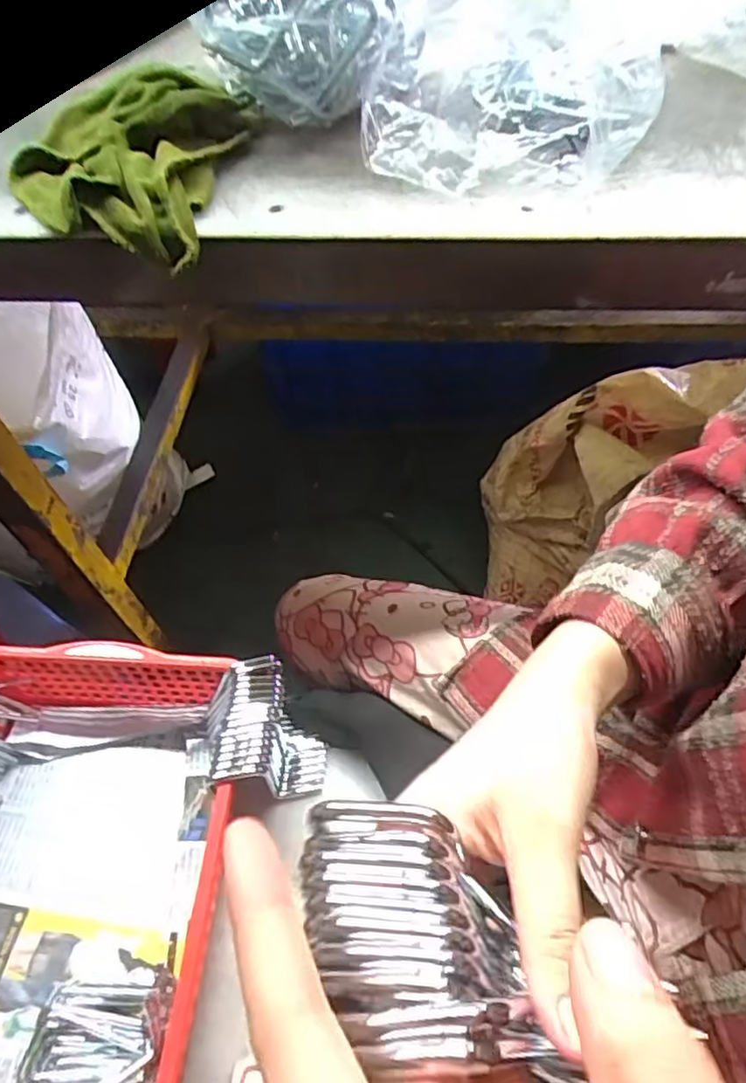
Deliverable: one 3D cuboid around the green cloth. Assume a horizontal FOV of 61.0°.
[{"bbox_3d":[-0.181,-0.277,0.449,0.159,0.050,0.181,4,56,8],"label":"green cloth"}]

